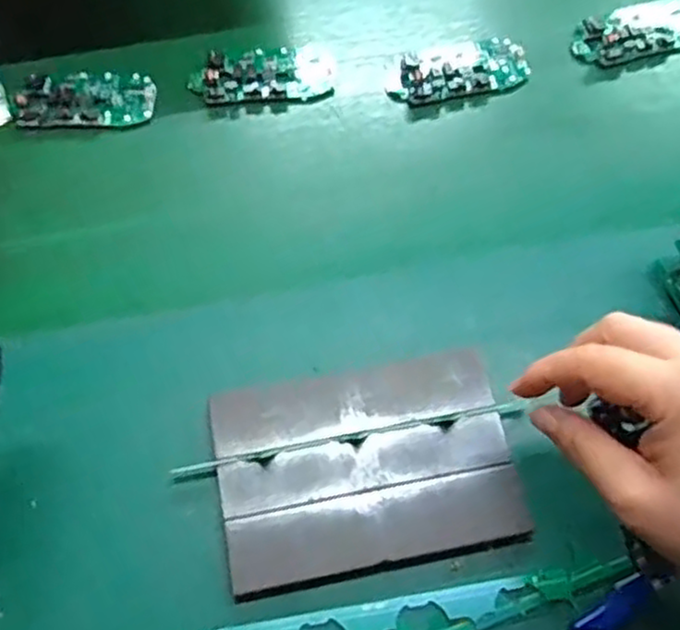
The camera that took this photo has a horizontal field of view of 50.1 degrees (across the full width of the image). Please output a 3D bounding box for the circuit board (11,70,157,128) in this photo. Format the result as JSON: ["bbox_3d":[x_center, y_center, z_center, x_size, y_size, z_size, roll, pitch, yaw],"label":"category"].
[{"bbox_3d":[-0.174,-0.150,0.500,0.090,0.014,0.047,-6,62,-3],"label":"circuit board"}]

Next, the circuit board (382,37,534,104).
[{"bbox_3d":[0.085,-0.175,0.520,0.100,0.012,0.047,-16,63,-8],"label":"circuit board"}]

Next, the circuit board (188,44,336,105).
[{"bbox_3d":[-0.054,-0.171,0.513,0.099,0.017,0.047,-8,62,-5],"label":"circuit board"}]

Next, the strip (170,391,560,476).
[{"bbox_3d":[0.011,0.063,0.378,0.194,0.004,0.005,-10,62,-5],"label":"strip"}]

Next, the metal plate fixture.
[{"bbox_3d":[0.013,0.077,0.375,0.146,0.014,0.102,-10,62,-5],"label":"metal plate fixture"}]

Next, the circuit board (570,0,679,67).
[{"bbox_3d":[0.222,-0.214,0.544,0.097,0.018,0.054,-18,63,-9],"label":"circuit board"}]

